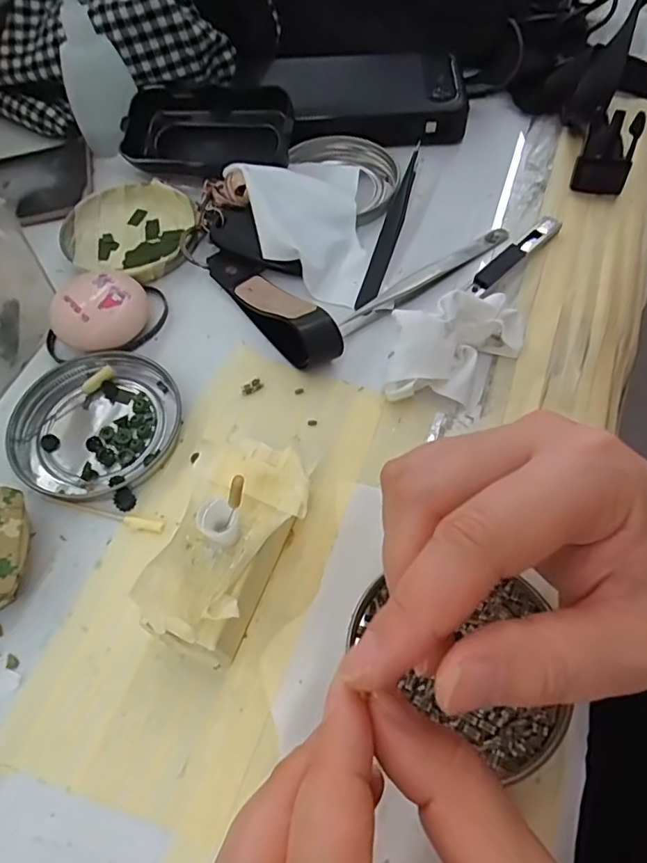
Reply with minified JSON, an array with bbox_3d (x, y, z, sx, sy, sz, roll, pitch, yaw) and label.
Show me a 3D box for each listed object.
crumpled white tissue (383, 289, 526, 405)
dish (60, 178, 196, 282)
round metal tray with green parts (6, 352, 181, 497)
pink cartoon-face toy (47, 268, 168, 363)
[{"bbox_3d":[0.064,-0.042,0.266,0.077,0.026,0.049,-22,62,-10],"label":"crumpled white tissue"},{"bbox_3d":[-0.118,-0.121,0.332,0.076,0.012,0.078,-1,60,2],"label":"dish"},{"bbox_3d":[-0.109,-0.005,0.265,0.076,0.008,0.079,-1,60,2],"label":"round metal tray with green parts"},{"bbox_3d":[-0.116,-0.063,0.288,0.056,0.025,0.044,-4,60,0],"label":"pink cartoon-face toy"}]

